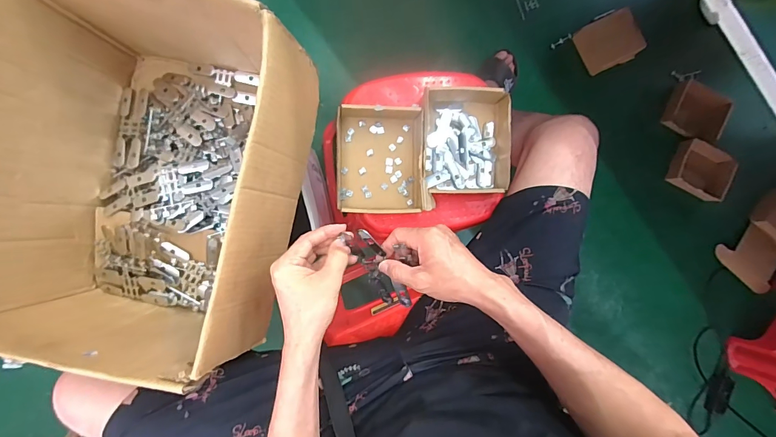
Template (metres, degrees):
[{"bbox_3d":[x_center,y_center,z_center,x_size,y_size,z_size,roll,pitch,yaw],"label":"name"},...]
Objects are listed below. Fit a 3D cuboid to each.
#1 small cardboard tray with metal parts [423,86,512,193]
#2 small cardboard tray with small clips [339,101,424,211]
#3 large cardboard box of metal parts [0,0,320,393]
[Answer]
[{"bbox_3d":[0.125,-0.131,0.613,0.143,0.061,0.171,2,90,-7],"label":"small cardboard tray with metal parts"},{"bbox_3d":[-0.014,-0.091,0.597,0.139,0.052,0.168,0,90,-7],"label":"small cardboard tray with small clips"},{"bbox_3d":[-0.324,-0.052,0.526,0.375,0.257,0.449,12,89,-7],"label":"large cardboard box of metal parts"}]

